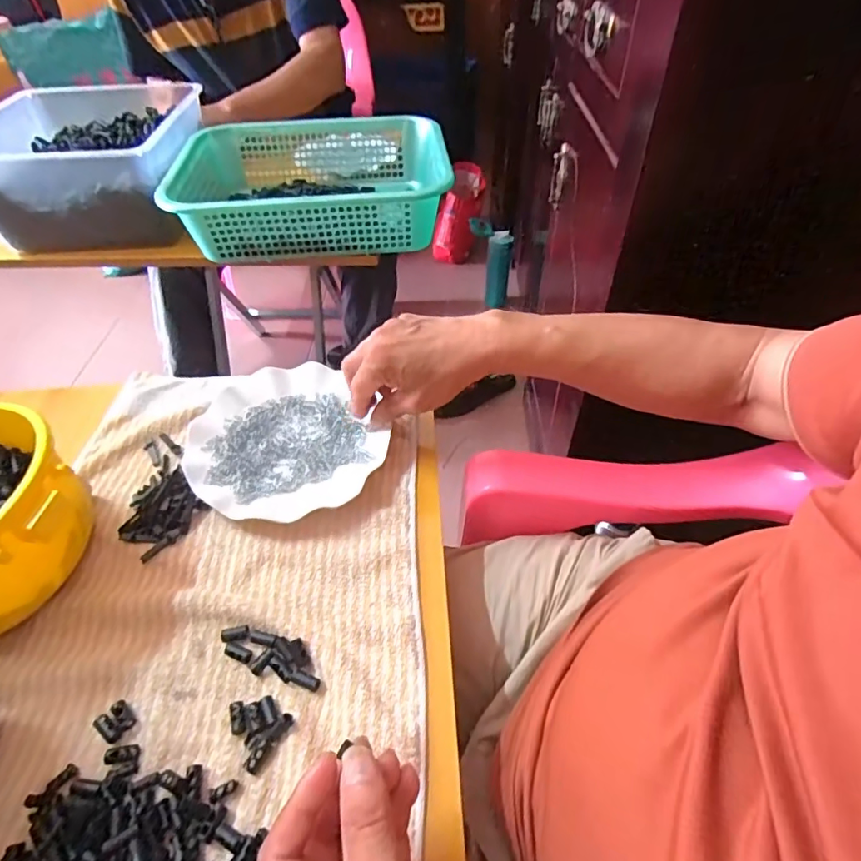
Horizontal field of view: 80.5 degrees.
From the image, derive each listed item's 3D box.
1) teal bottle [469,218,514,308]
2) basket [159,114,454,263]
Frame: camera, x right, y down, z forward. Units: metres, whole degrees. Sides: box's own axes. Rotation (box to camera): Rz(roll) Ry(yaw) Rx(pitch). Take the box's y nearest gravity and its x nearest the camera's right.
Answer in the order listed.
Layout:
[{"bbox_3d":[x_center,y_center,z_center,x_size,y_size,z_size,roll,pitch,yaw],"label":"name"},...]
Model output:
[{"bbox_3d":[0.170,-0.462,1.468,0.117,0.260,0.090,0,48,3],"label":"teal bottle"},{"bbox_3d":[-0.172,-0.372,0.778,0.383,0.107,0.293,-6,48,-2],"label":"basket"}]

